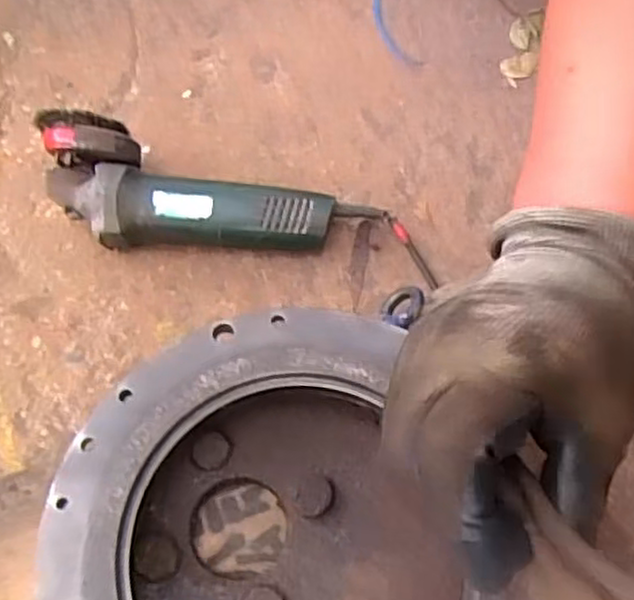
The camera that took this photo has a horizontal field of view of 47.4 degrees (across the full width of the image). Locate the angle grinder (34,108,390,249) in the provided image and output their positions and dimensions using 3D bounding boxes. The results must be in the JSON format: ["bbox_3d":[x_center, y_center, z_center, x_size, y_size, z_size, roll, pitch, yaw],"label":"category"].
[{"bbox_3d":[-0.106,-0.103,0.676,0.302,0.107,0.110,0,68,1],"label":"angle grinder"}]

